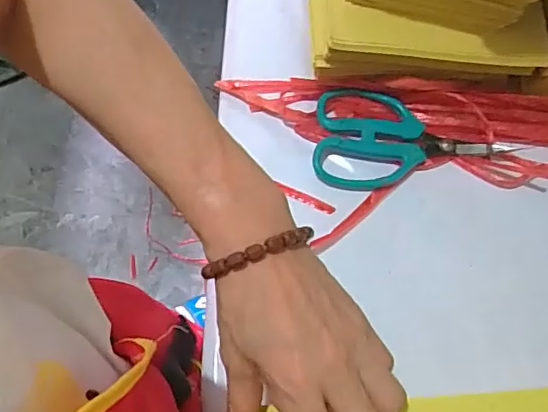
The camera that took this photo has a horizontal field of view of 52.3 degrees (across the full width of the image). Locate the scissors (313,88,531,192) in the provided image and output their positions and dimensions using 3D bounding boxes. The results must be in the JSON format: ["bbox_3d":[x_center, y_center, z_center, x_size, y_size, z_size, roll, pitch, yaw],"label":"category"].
[{"bbox_3d":[0.109,-0.047,0.429,0.153,0.012,0.078,5,69,0],"label":"scissors"}]

